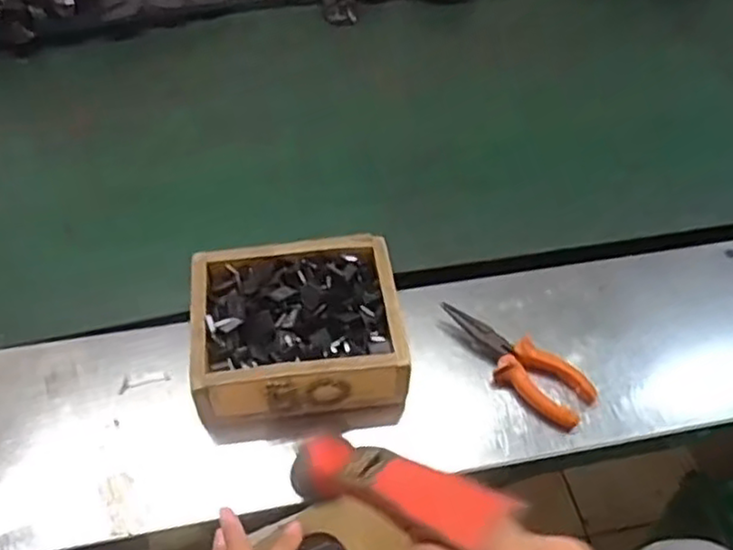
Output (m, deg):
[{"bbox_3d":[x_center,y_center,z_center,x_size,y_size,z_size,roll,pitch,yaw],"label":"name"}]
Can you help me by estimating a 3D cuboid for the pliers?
[{"bbox_3d":[0.134,0.076,0.627,0.150,0.023,0.049,36,58,25],"label":"pliers"}]

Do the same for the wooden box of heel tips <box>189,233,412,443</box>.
[{"bbox_3d":[-0.062,0.048,0.621,0.181,0.061,0.163,-6,51,-7],"label":"wooden box of heel tips"}]

